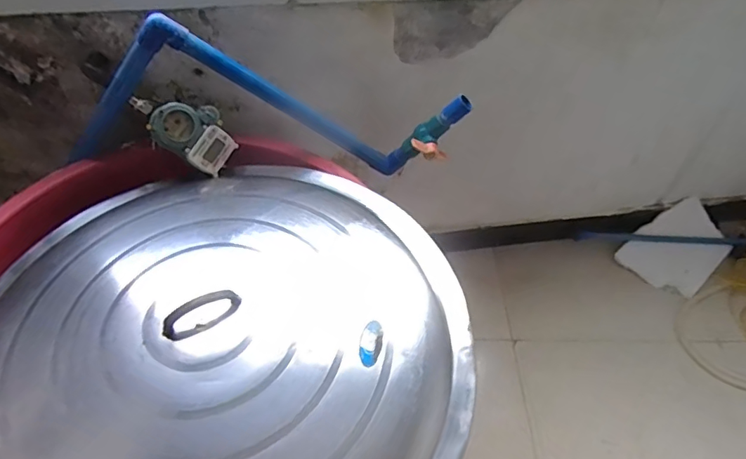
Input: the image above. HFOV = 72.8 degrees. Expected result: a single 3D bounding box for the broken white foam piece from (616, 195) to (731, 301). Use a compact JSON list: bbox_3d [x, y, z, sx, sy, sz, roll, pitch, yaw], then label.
[{"bbox_3d":[0.957,0.050,1.574,0.270,0.149,0.238,-35,61,-26],"label":"broken white foam piece"}]

